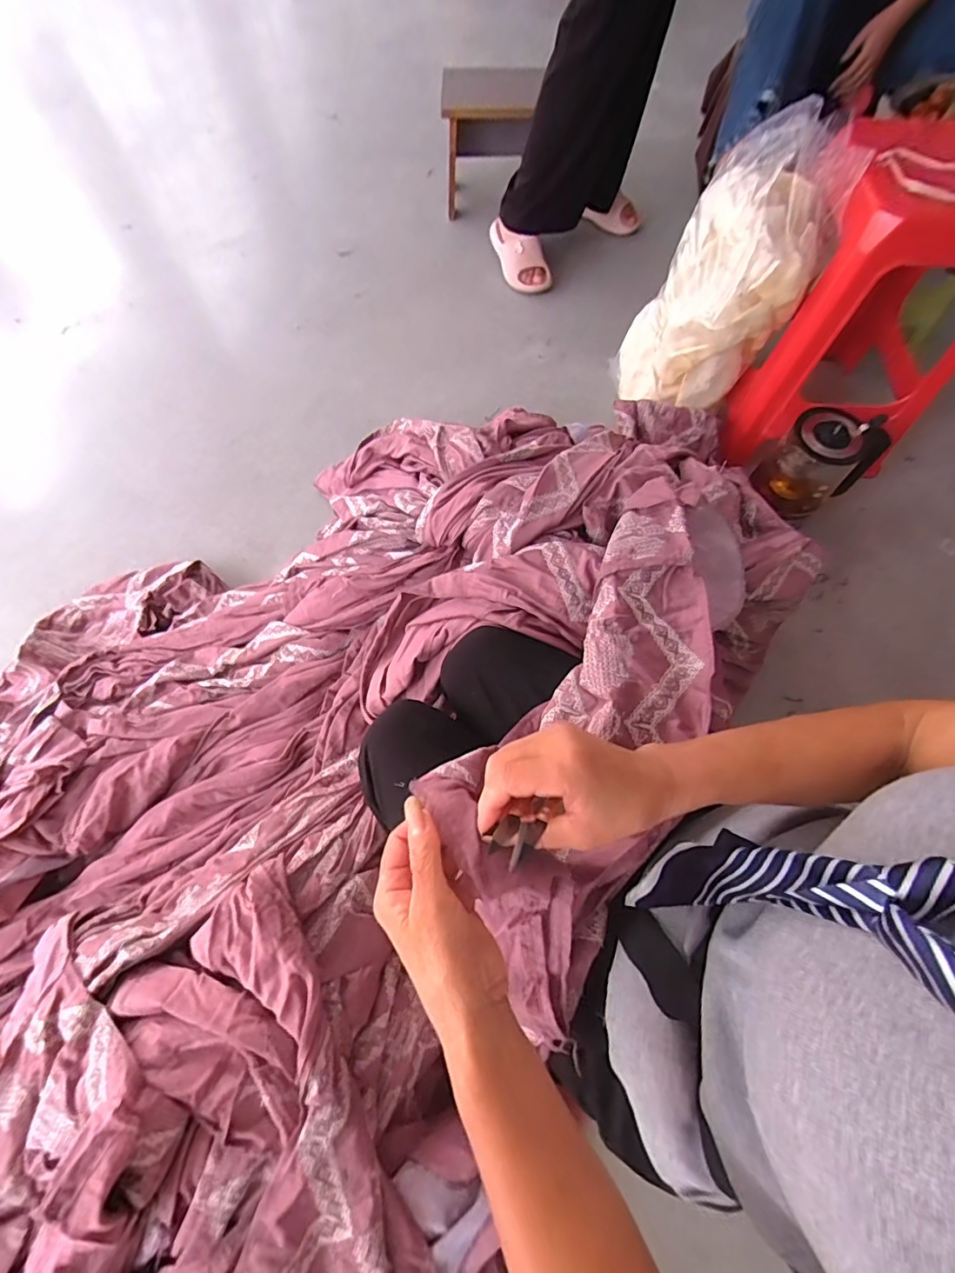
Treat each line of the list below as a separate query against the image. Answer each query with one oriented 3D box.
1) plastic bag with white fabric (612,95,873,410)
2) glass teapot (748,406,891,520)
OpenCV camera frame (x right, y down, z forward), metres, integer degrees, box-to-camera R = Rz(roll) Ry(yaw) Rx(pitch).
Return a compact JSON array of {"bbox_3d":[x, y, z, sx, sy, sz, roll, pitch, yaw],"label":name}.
[{"bbox_3d":[0.413,-0.600,0.865,0.246,0.381,0.208,14,67,6],"label":"plastic bag with white fabric"},{"bbox_3d":[0.591,-0.301,0.892,0.142,0.157,0.130,0,66,0],"label":"glass teapot"}]

